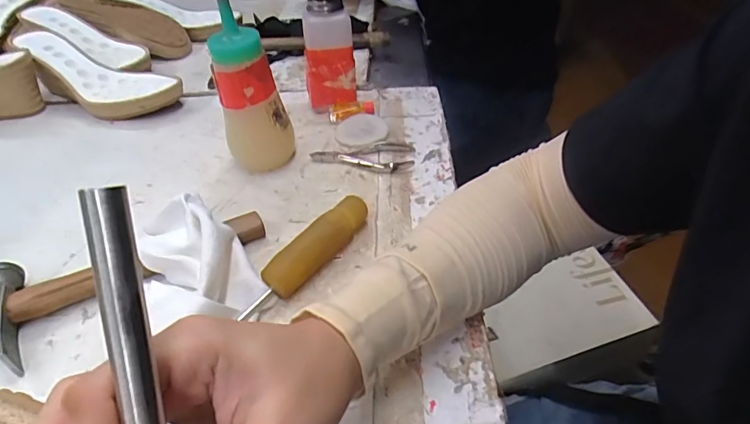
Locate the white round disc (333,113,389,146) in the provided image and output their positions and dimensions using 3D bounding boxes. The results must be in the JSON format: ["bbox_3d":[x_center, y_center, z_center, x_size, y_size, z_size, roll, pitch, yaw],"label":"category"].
[{"bbox_3d":[-0.015,-0.090,0.500,0.057,0.008,0.058,-2,40,2],"label":"white round disc"}]

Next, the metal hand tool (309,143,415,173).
[{"bbox_3d":[-0.013,-0.058,0.464,0.102,0.009,0.043,6,41,11],"label":"metal hand tool"}]

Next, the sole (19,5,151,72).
[{"bbox_3d":[-0.406,-0.242,0.652,0.229,0.038,0.063,26,47,13],"label":"sole"}]

